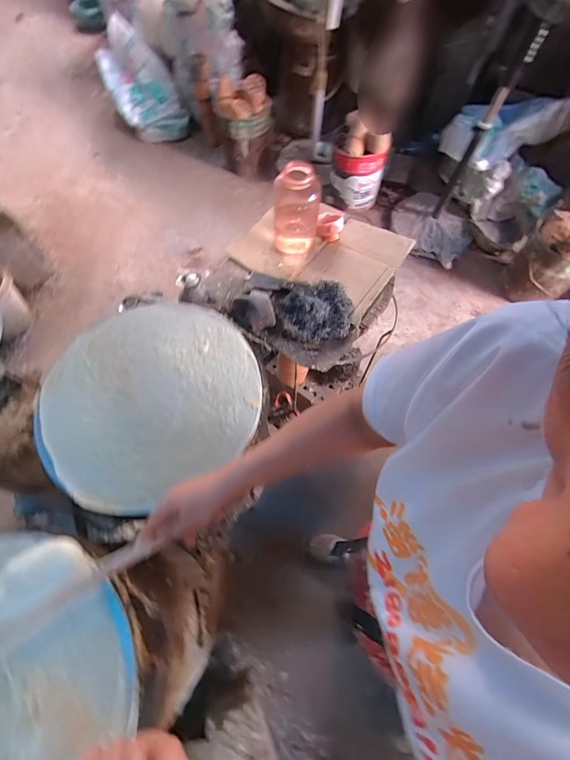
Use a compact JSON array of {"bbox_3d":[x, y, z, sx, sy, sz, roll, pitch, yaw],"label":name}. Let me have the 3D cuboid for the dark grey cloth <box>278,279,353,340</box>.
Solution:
[{"bbox_3d":[0.069,-0.155,0.785,0.160,0.034,0.143,2,64,3],"label":"dark grey cloth"}]

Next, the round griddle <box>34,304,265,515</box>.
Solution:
[{"bbox_3d":[-0.228,0.017,0.596,0.362,0.036,0.333,-1,63,1],"label":"round griddle"}]

